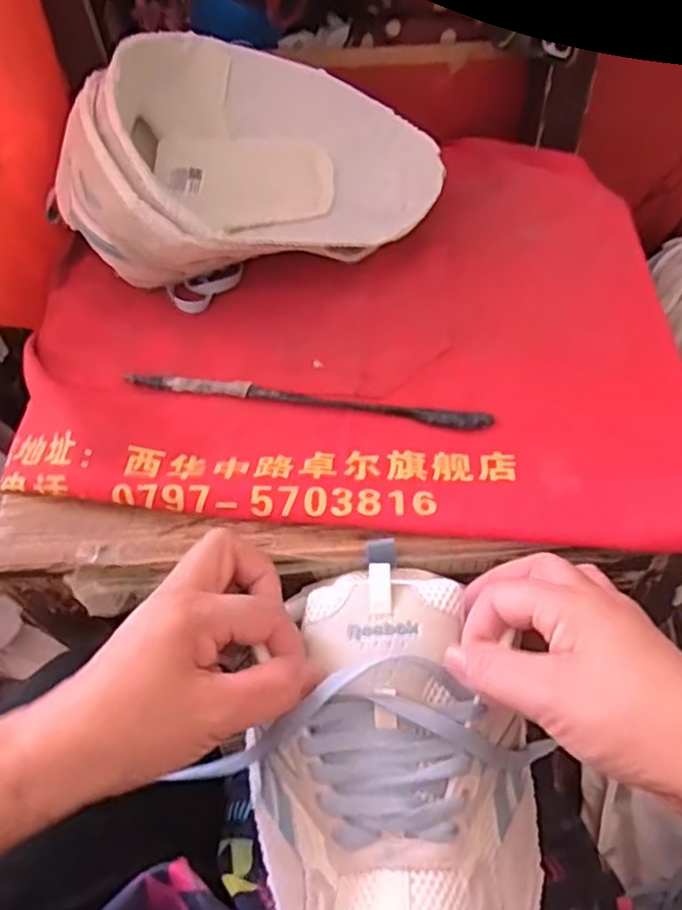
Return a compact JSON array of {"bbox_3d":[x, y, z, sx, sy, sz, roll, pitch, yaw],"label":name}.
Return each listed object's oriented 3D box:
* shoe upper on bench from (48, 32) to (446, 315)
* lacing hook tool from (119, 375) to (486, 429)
[{"bbox_3d":[-0.061,-0.195,0.478,0.251,0.106,0.174,6,59,7],"label":"shoe upper on bench"},{"bbox_3d":[-0.024,-0.037,0.439,0.235,0.008,0.014,8,59,9],"label":"lacing hook tool"}]

